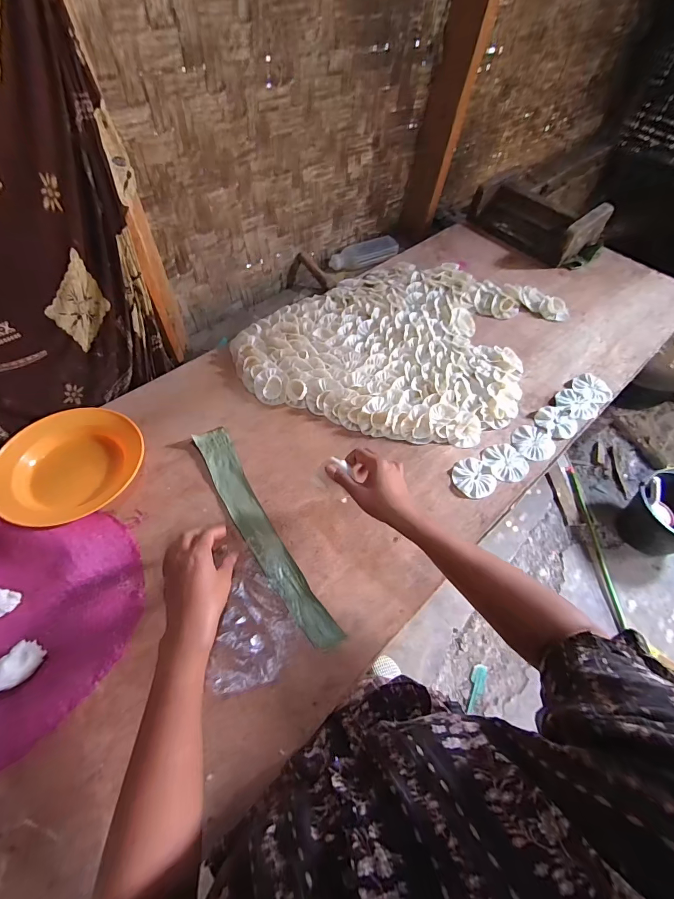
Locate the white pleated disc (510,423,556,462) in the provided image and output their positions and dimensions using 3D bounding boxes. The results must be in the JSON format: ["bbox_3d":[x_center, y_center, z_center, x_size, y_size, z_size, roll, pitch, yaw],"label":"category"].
[{"bbox_3d":[0.380,-0.014,0.708,0.078,0.008,0.080,1,59,-2],"label":"white pleated disc"}]

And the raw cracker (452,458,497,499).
[{"bbox_3d":[0.243,0.051,0.663,0.072,0.010,0.076,1,59,-2],"label":"raw cracker"}]

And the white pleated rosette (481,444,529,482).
[{"bbox_3d":[0.312,0.024,0.685,0.070,0.010,0.081,-23,63,-16],"label":"white pleated rosette"}]

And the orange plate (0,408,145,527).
[{"bbox_3d":[-0.446,0.021,0.616,0.196,0.034,0.216,30,62,15],"label":"orange plate"}]

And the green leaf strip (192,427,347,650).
[{"bbox_3d":[-0.125,0.121,0.587,0.057,0.007,0.407,-23,61,-26],"label":"green leaf strip"}]

